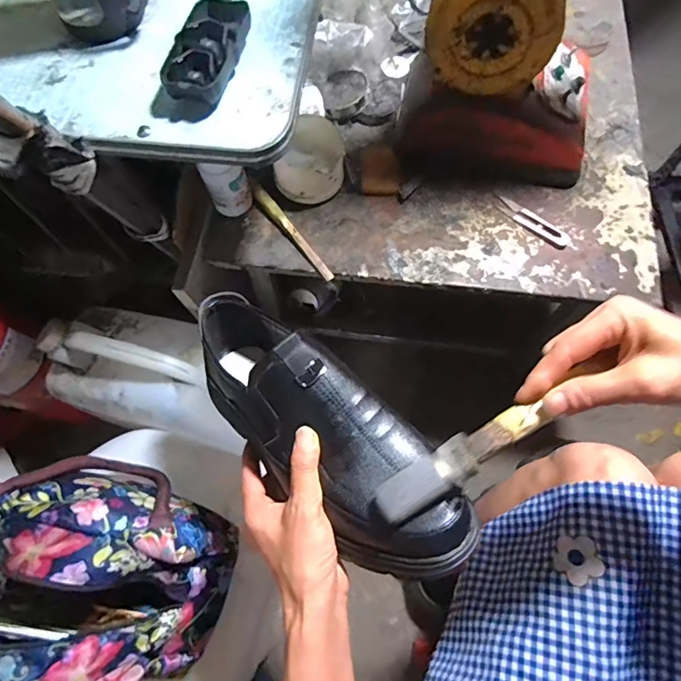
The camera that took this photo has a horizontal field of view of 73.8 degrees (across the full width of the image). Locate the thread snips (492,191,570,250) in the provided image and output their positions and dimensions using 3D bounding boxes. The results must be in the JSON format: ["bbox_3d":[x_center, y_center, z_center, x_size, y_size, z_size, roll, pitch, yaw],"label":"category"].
[{"bbox_3d":[0.239,-0.152,0.574,0.108,0.005,0.025,40,76,16],"label":"thread snips"}]

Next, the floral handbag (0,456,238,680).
[{"bbox_3d":[-0.222,0.224,0.425,0.201,0.133,0.194,15,70,8],"label":"floral handbag"}]

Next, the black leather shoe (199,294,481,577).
[{"bbox_3d":[-0.034,0.047,0.355,0.088,0.102,0.310,-43,57,-13],"label":"black leather shoe"}]

